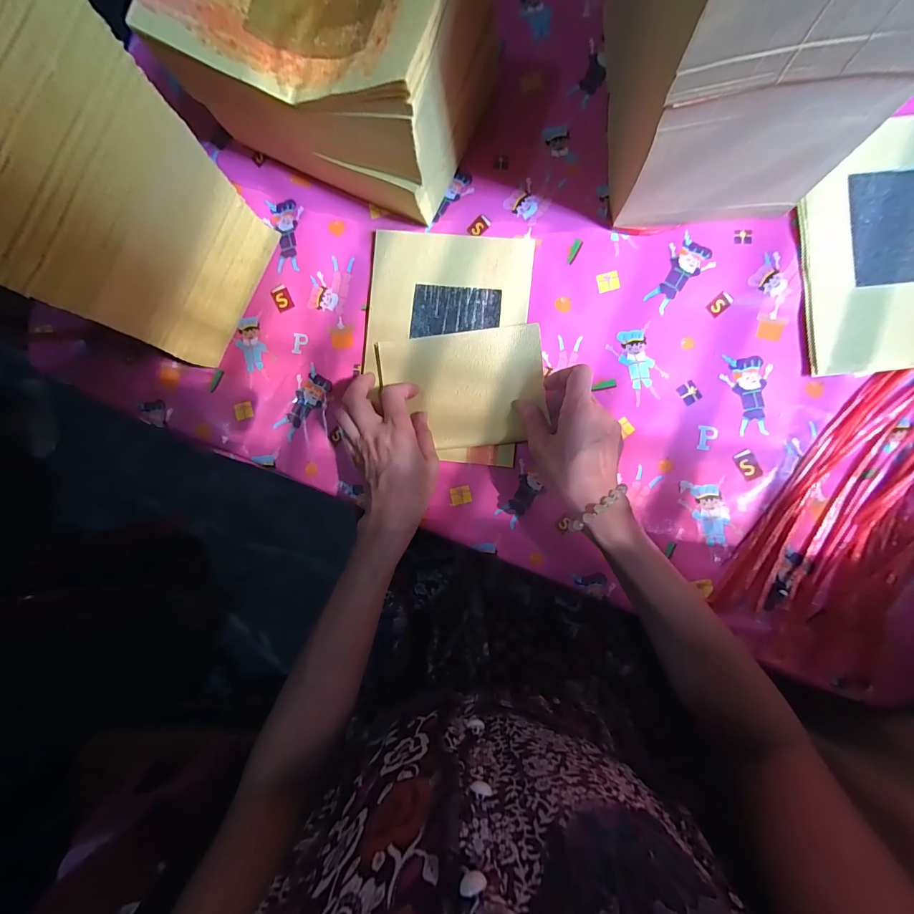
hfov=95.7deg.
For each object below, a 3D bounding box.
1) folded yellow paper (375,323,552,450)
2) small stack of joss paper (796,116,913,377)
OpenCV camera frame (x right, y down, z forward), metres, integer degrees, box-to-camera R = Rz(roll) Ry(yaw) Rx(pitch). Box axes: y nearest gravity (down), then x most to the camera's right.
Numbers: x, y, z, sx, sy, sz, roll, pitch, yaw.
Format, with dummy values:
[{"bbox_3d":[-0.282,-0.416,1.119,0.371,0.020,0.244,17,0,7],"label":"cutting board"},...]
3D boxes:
[{"bbox_3d":[0.004,-0.067,0.411,0.163,0.006,0.113,-5,89,6],"label":"folded yellow paper"},{"bbox_3d":[0.410,-0.195,0.372,0.172,0.024,0.226,-3,89,6],"label":"small stack of joss paper"}]

